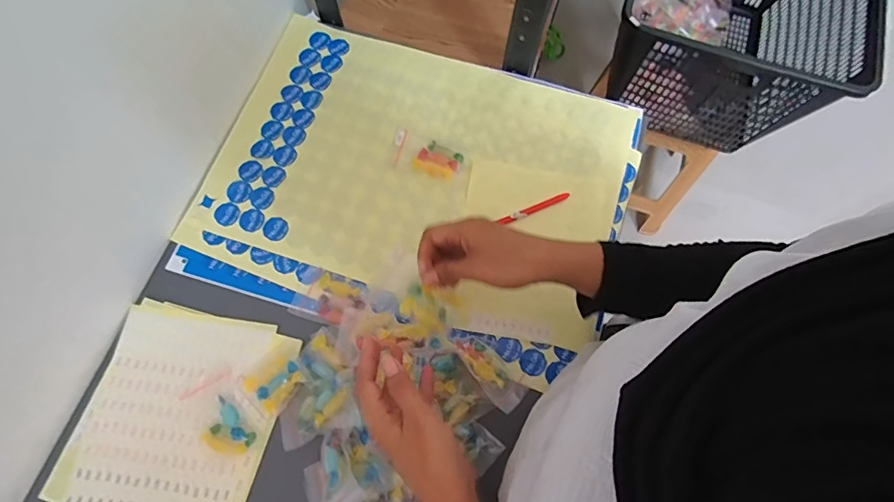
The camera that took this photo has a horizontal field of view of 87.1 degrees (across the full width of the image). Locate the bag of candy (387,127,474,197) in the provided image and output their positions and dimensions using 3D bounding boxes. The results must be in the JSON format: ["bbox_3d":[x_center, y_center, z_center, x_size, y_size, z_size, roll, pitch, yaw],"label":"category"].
[{"bbox_3d":[-0.019,-0.107,0.561,0.108,0.008,0.053,27,73,7],"label":"bag of candy"}]

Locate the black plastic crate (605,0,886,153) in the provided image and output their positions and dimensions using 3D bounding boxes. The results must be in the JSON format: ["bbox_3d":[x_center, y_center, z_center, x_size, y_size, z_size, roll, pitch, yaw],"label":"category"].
[{"bbox_3d":[0.550,-0.465,0.911,0.366,0.293,0.478,18,72,4],"label":"black plastic crate"}]

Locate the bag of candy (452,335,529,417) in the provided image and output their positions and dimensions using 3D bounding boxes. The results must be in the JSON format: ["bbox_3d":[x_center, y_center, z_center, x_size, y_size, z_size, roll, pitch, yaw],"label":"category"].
[{"bbox_3d":[0.043,0.120,0.478,0.036,0.023,0.086,-38,77,-13],"label":"bag of candy"}]

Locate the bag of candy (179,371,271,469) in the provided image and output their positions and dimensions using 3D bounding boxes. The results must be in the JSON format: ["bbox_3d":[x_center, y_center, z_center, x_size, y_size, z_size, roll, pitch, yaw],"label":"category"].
[{"bbox_3d":[-0.222,0.163,0.467,0.060,0.017,0.084,-40,77,-14],"label":"bag of candy"}]

